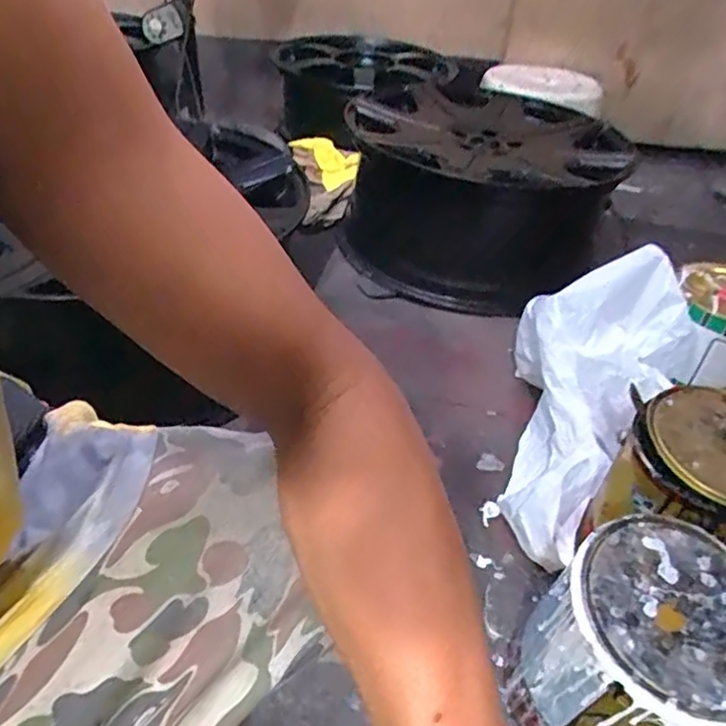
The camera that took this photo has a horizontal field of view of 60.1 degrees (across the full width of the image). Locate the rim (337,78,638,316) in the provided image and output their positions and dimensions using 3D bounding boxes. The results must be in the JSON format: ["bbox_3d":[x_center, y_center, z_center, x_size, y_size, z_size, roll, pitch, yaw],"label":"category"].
[{"bbox_3d":[0.217,-0.312,1.199,0.483,0.229,0.392,27,44,22],"label":"rim"}]

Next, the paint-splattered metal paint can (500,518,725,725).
[{"bbox_3d":[0.239,0.248,0.532,0.161,0.170,0.151,-18,46,-27],"label":"paint-splattered metal paint can"}]

